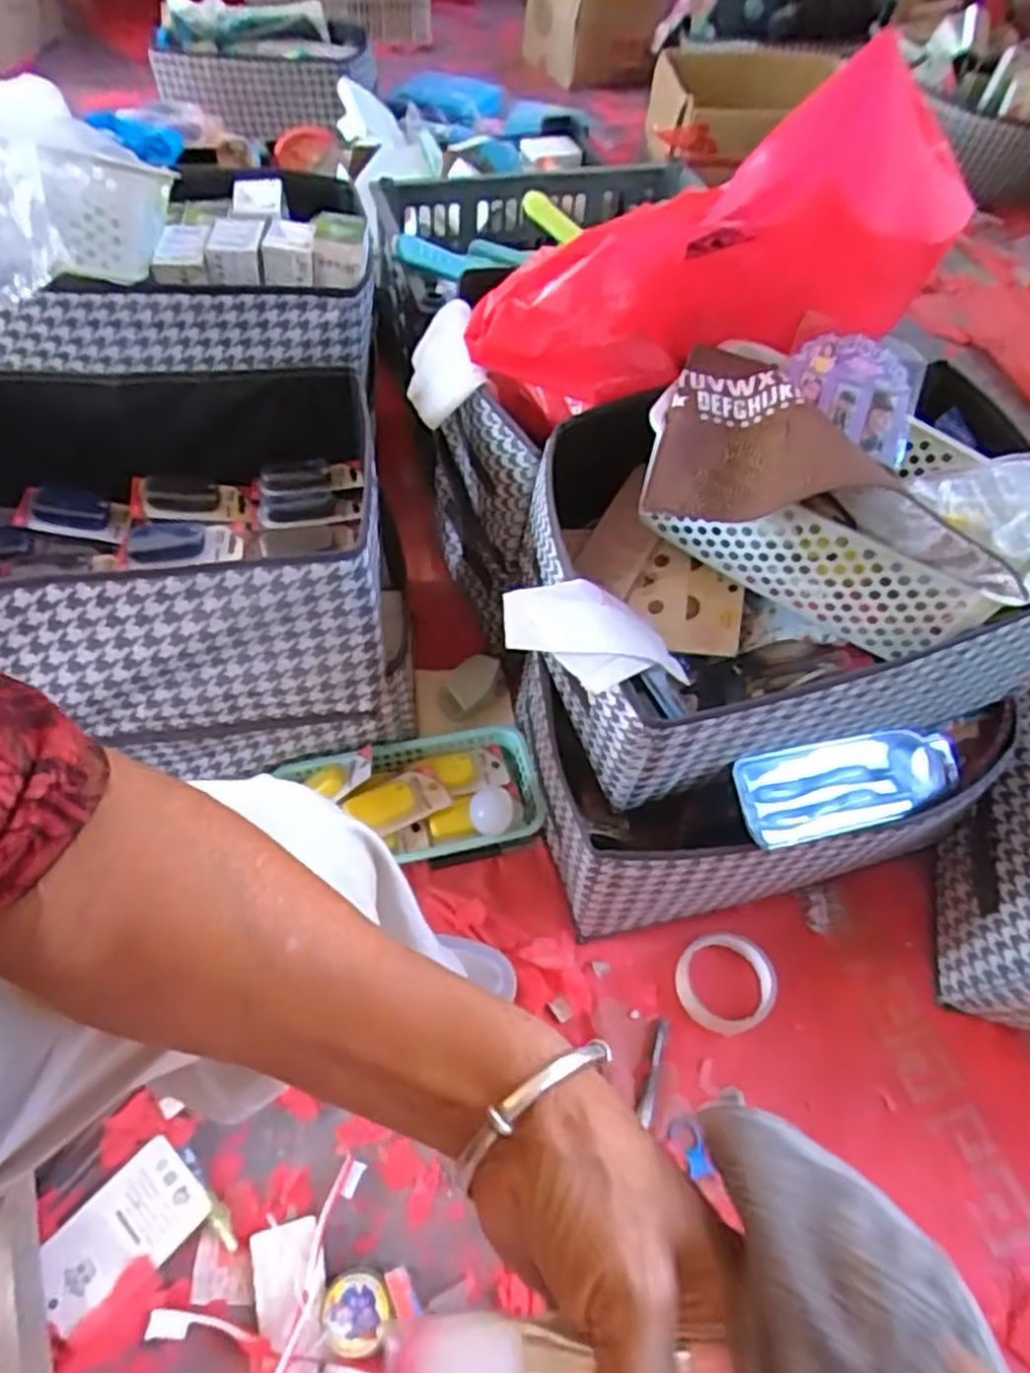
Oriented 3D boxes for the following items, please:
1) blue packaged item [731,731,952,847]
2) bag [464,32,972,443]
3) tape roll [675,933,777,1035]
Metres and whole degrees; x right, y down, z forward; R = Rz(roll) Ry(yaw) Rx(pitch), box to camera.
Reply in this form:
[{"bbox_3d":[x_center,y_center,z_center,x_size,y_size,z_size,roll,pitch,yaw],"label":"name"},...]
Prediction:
[{"bbox_3d":[0.292,0.080,0.660,0.238,0.032,0.072,-8,55,-24],"label":"blue packaged item"},{"bbox_3d":[0.144,-0.299,0.613,0.351,0.203,0.133,-19,55,12],"label":"bag"},{"bbox_3d":[0.198,0.278,0.731,0.087,0.019,0.088,2,55,-2],"label":"tape roll"}]

